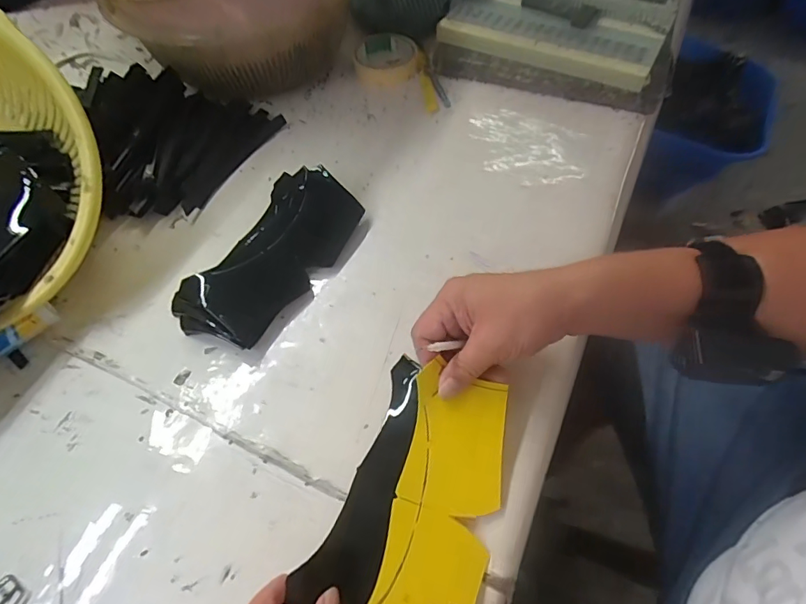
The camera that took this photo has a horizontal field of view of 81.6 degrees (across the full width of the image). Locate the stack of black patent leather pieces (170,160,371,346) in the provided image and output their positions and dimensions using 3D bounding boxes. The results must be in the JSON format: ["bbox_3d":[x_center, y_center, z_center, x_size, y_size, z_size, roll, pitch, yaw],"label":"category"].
[{"bbox_3d":[-0.128,-0.050,0.458,0.106,0.040,0.204,21,61,14],"label":"stack of black patent leather pieces"}]

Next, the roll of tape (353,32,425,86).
[{"bbox_3d":[-0.019,-0.327,0.630,0.093,0.030,0.093,-1,58,2],"label":"roll of tape"}]

